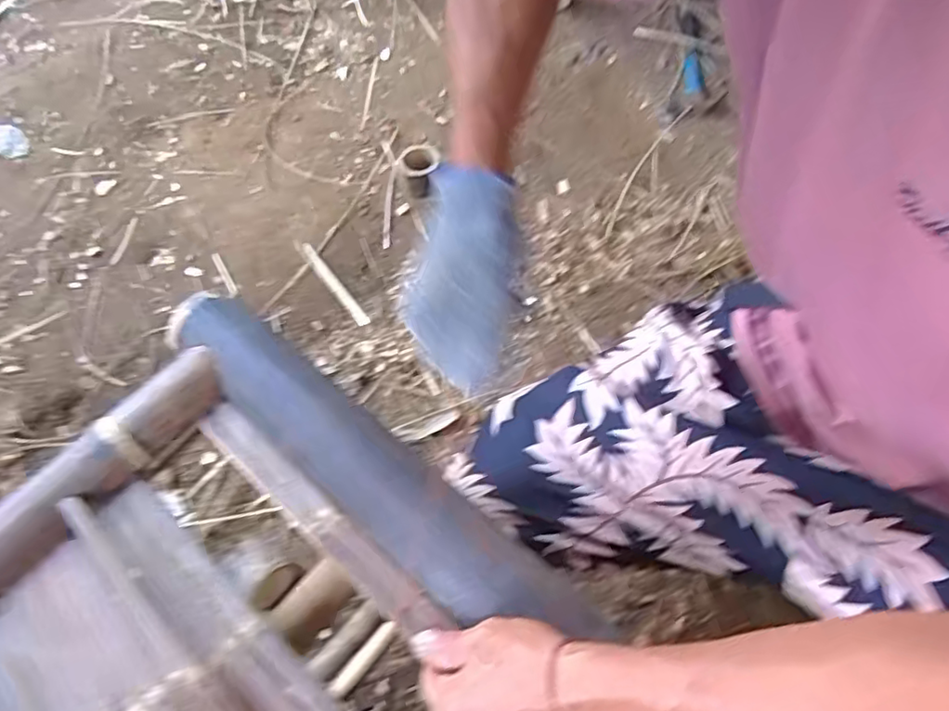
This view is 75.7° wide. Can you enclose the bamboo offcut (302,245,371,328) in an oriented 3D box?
[{"bbox_3d":[-0.218,-0.113,0.947,0.018,0.012,0.174,-36,67,-14],"label":"bamboo offcut"}]

